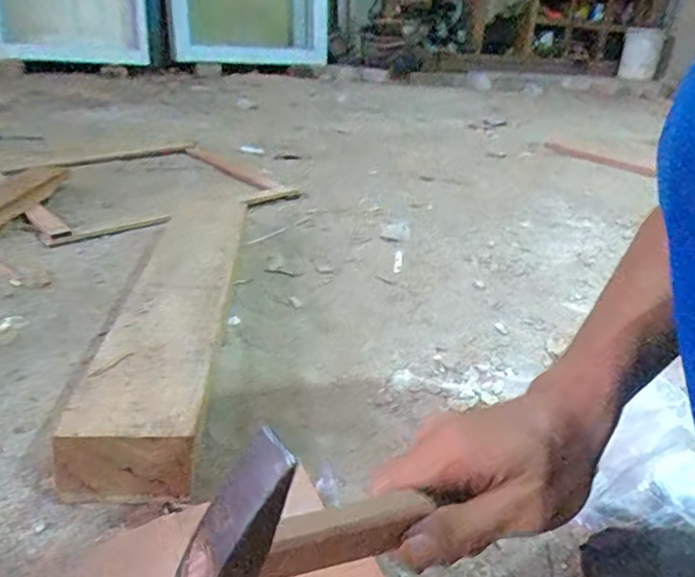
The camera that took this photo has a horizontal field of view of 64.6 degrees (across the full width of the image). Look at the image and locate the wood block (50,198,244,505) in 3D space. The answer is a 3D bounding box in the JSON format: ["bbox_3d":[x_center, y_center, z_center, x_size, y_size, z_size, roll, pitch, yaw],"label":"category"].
[{"bbox_3d":[-0.207,0.034,0.674,0.114,0.087,0.516,1,27,-8],"label":"wood block"}]

